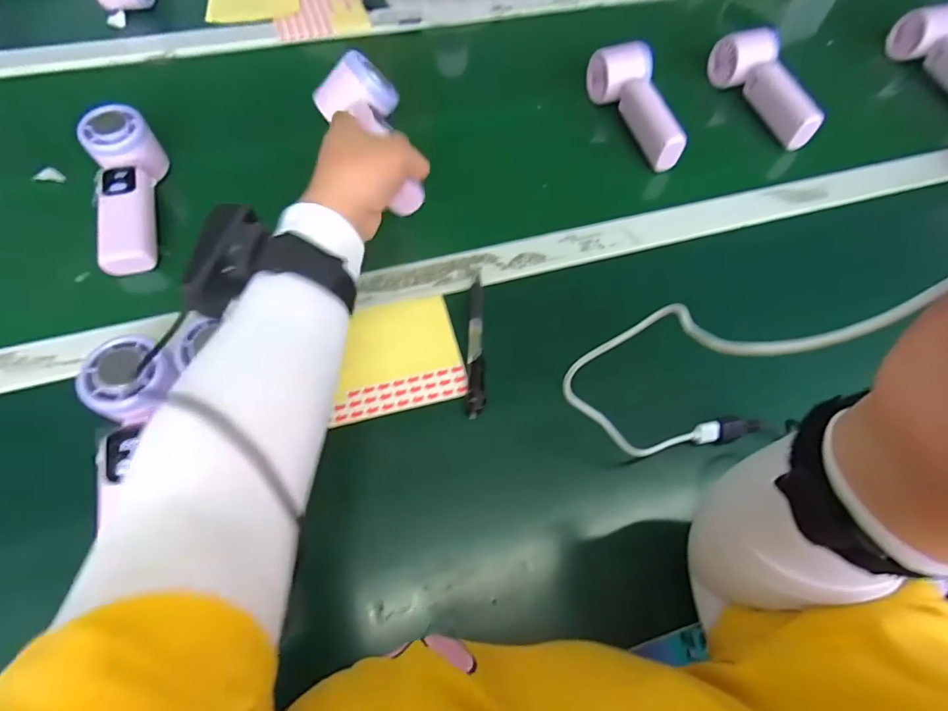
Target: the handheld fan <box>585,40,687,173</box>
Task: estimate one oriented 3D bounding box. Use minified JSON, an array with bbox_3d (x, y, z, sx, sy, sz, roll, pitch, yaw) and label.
[{"bbox_3d":[0.181,-0.283,0.539,0.054,0.052,0.171,-8,62,-7],"label":"handheld fan"}]

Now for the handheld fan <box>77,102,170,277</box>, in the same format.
[{"bbox_3d":[-0.329,-0.153,0.456,0.052,0.045,0.167,-9,79,-8],"label":"handheld fan"}]

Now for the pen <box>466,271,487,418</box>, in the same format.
[{"bbox_3d":[0.001,-0.013,0.405,0.015,0.009,0.139,0,61,-3],"label":"pen"}]

